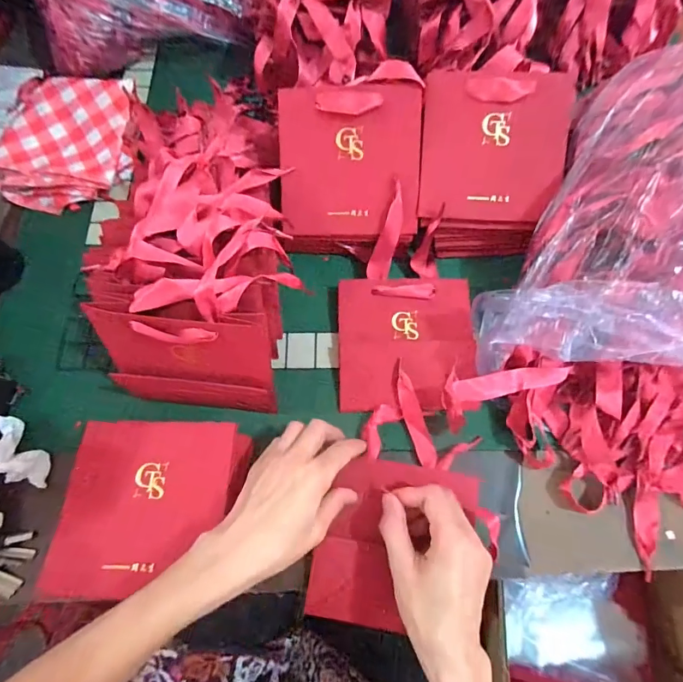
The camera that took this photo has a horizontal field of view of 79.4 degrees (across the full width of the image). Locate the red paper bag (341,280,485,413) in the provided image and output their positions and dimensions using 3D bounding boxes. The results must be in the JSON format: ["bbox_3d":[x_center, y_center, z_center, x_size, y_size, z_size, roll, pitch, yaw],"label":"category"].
[{"bbox_3d":[0.067,0.000,0.423,0.136,0.017,0.139,0,70,-1],"label":"red paper bag"}]

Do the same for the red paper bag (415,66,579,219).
[{"bbox_3d":[0.151,-0.192,0.409,0.139,0.010,0.137,3,101,4],"label":"red paper bag"}]

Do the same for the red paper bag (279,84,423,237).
[{"bbox_3d":[0.009,-0.179,0.415,0.138,0.009,0.139,1,105,1],"label":"red paper bag"}]

